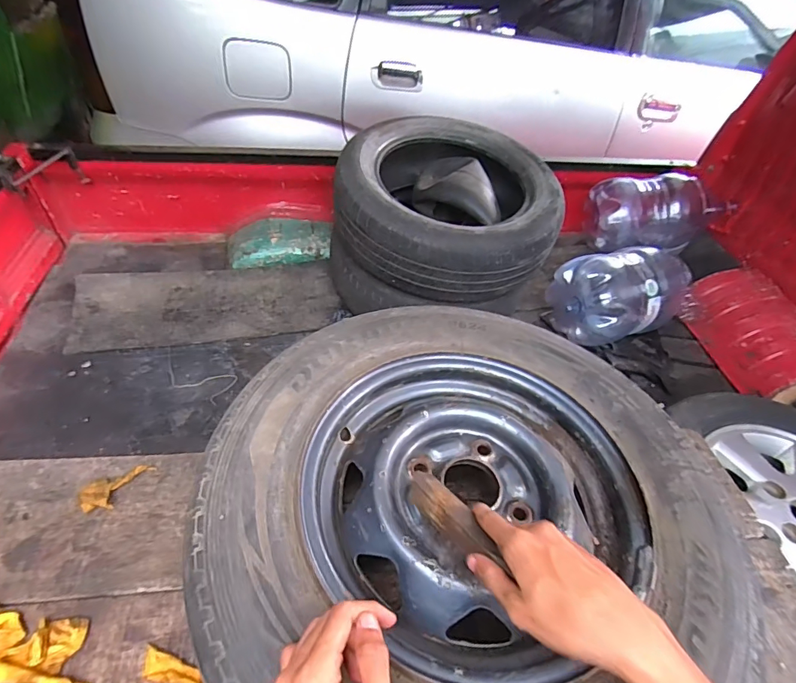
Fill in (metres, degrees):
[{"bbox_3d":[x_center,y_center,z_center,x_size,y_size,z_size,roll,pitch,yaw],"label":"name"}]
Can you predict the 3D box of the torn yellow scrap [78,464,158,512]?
[{"bbox_3d":[-0.356,0.184,0.569,0.041,0.017,0.084,28,36,25],"label":"torn yellow scrap"}]

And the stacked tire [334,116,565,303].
[{"bbox_3d":[0.122,-0.382,1.155,0.528,0.223,0.589,-2,46,-1],"label":"stacked tire"}]

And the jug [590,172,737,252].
[{"bbox_3d":[0.867,-0.436,1.483,0.431,0.202,0.188,-9,47,-7],"label":"jug"}]

